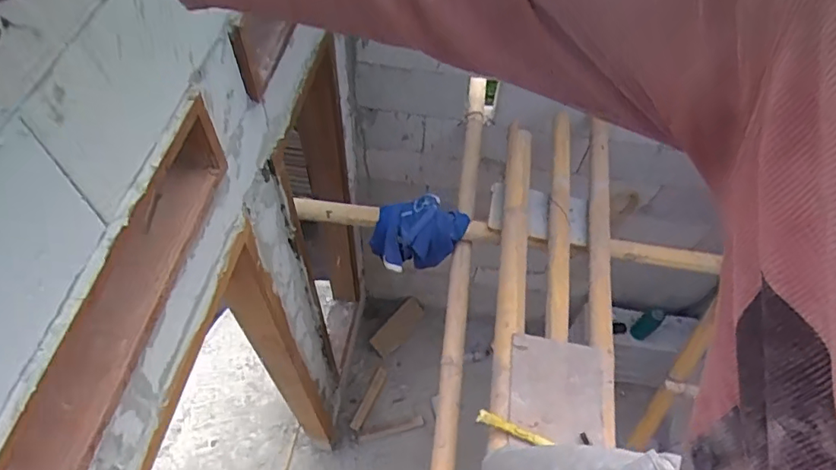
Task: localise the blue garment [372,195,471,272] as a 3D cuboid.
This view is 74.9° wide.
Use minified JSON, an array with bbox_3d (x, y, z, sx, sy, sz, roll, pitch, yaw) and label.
[{"bbox_3d":[0.002,-0.009,1.651,0.281,0.147,0.177,-19,60,-15],"label":"blue garment"}]

